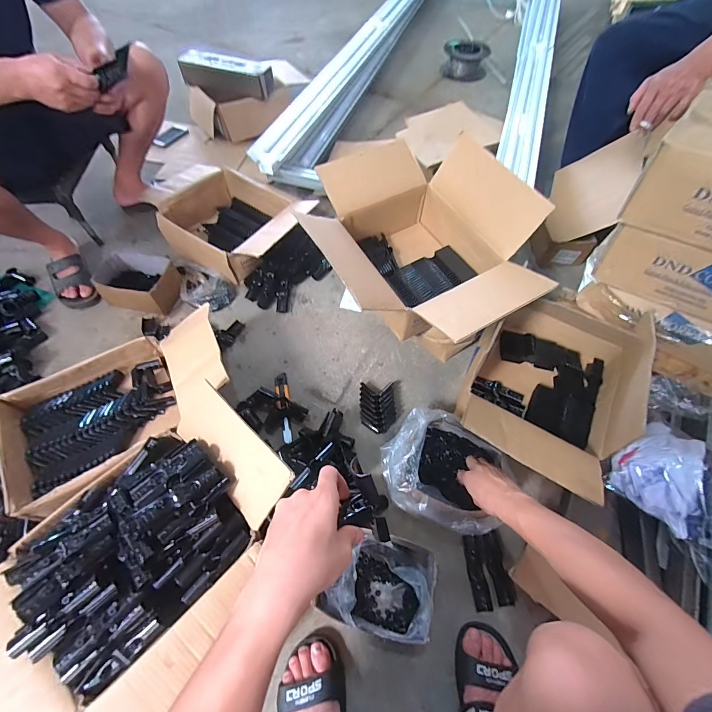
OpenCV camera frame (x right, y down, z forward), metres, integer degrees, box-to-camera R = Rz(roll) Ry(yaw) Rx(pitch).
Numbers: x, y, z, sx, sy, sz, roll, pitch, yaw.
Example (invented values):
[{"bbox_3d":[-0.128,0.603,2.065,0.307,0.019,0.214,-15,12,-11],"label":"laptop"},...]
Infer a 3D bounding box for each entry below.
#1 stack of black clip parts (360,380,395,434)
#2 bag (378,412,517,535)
[{"bbox_3d":[0.054,0.124,0.876,0.087,0.035,0.129,0,59,-1],"label":"stack of black clip parts"},{"bbox_3d":[0.180,0.236,0.750,0.239,0.119,0.207,22,61,12],"label":"bag"}]

